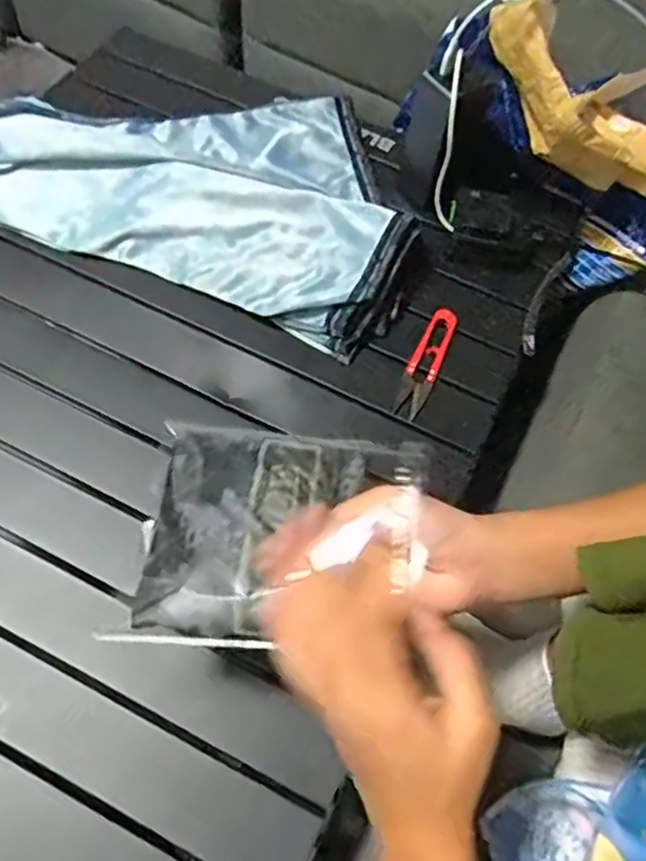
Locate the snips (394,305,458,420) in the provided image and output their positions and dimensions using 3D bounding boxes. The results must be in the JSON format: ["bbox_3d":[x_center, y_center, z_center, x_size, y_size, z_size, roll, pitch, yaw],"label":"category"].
[{"bbox_3d":[0.095,-0.065,0.584,0.027,0.012,0.114,24,64,7],"label":"snips"}]

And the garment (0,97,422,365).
[{"bbox_3d":[-0.125,-0.276,0.658,0.479,0.056,0.308,21,63,5],"label":"garment"}]

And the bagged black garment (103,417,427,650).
[{"bbox_3d":[-0.027,0.055,0.367,0.162,0.018,0.134,0,60,18],"label":"bagged black garment"}]

